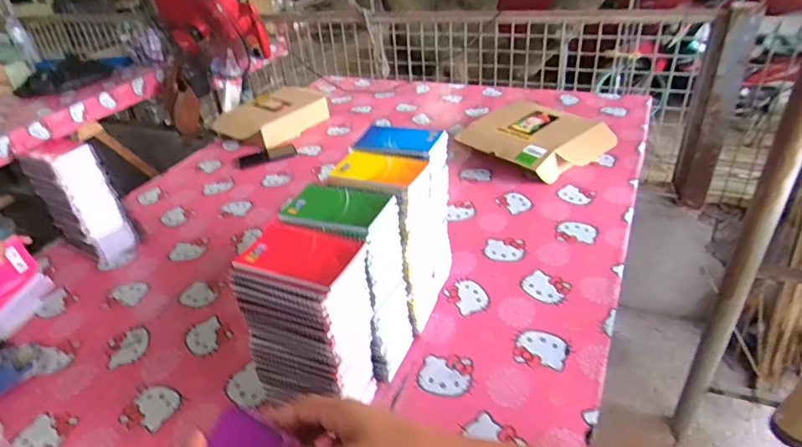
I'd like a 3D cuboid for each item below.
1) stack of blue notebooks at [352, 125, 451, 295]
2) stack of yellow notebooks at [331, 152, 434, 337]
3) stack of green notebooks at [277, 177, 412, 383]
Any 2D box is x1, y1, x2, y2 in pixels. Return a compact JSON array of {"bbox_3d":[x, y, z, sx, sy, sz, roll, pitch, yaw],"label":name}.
[{"bbox_3d":[0.013,-0.013,0.838,0.130,0.296,0.088,10,39,23],"label":"stack of blue notebooks"},{"bbox_3d":[-0.019,0.038,0.775,0.122,0.298,0.113,8,38,21],"label":"stack of yellow notebooks"},{"bbox_3d":[-0.068,0.094,0.702,0.131,0.295,0.110,9,38,22],"label":"stack of green notebooks"}]

